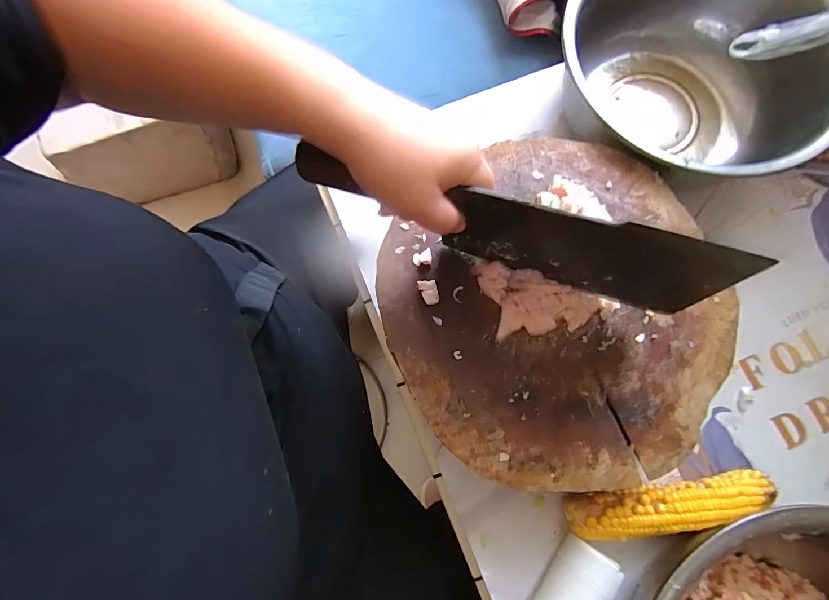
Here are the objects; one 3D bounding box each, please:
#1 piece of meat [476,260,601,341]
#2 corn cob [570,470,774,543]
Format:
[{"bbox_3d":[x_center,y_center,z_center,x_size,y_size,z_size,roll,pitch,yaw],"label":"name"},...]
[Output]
[{"bbox_3d":[0.106,-0.005,0.325,0.091,0.020,0.065,-9,77,-2],"label":"piece of meat"},{"bbox_3d":[0.234,0.190,0.359,0.183,0.043,0.037,-8,77,-1],"label":"corn cob"}]

